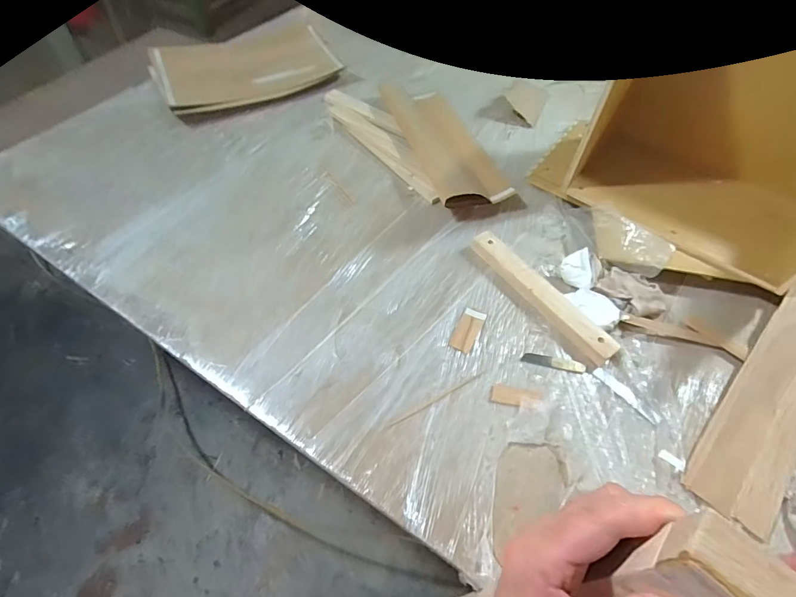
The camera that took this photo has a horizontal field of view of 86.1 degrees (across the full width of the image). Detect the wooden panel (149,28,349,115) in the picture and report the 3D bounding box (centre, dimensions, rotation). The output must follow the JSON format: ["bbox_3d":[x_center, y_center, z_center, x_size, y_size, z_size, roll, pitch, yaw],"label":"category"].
[{"bbox_3d":[-0.356,-0.573,1.020,0.451,0.072,0.247,-33,62,-23],"label":"wooden panel"}]

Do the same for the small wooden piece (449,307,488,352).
[{"bbox_3d":[0.109,0.048,0.662,0.035,0.005,0.080,24,56,14],"label":"small wooden piece"}]

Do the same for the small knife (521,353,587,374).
[{"bbox_3d":[0.233,0.095,0.636,0.091,0.004,0.020,13,54,7],"label":"small knife"}]

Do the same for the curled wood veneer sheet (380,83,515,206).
[{"bbox_3d":[0.094,-0.349,0.918,0.169,0.043,0.431,-13,55,-11],"label":"curled wood veneer sheet"}]

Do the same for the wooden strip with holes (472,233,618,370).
[{"bbox_3d":[0.231,-0.007,0.705,0.047,0.027,0.286,-29,60,-22],"label":"wooden strip with holes"}]

